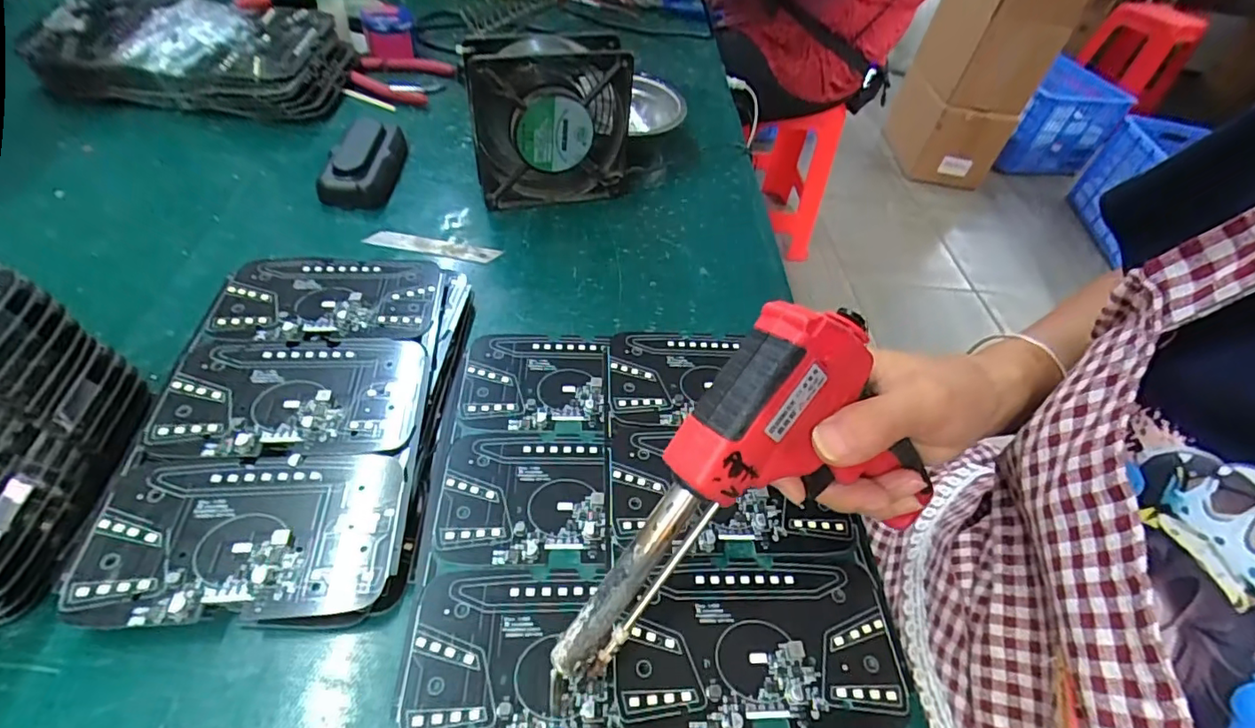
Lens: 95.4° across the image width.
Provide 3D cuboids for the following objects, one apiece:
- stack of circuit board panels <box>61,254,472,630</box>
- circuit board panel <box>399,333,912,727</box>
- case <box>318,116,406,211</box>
[{"bbox_3d":[-0.176,0.022,0.320,0.142,0.020,0.233,2,48,-5],"label":"stack of circuit board panels"},{"bbox_3d":[0.009,0.069,0.311,0.217,0.005,0.232,0,48,-6],"label":"circuit board panel"},{"bbox_3d":[-0.219,-0.171,0.475,0.050,0.034,0.097,2,48,-5],"label":"case"}]

